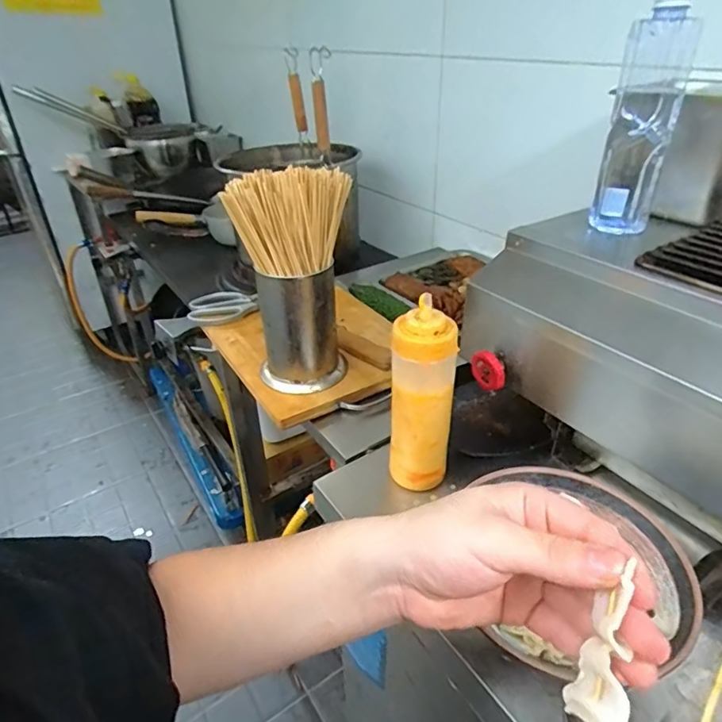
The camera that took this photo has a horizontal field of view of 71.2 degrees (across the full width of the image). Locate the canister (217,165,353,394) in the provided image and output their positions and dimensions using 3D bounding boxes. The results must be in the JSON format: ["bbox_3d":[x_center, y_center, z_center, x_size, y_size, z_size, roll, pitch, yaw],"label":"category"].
[{"bbox_3d":[-0.085,-0.098,0.637,0.115,0.260,0.098,13,38,20],"label":"canister"}]

